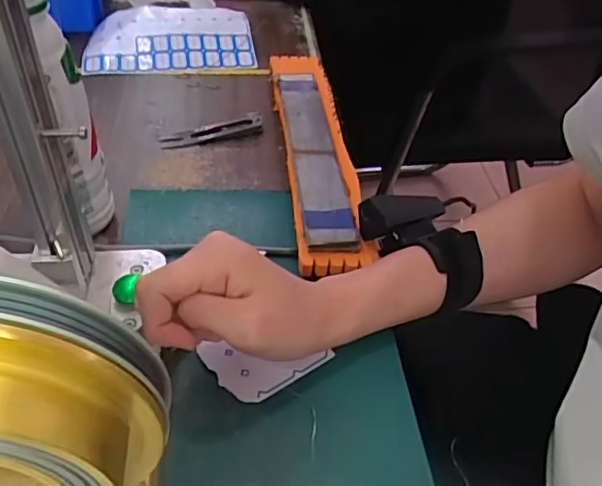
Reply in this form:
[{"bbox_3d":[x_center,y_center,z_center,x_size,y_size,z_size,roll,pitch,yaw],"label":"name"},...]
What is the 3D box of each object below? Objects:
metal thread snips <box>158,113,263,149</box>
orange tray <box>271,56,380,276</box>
[{"bbox_3d":[-0.088,-0.111,0.590,0.103,0.006,0.027,-15,47,-17],"label":"metal thread snips"},{"bbox_3d":[0.014,-0.099,0.567,0.062,0.028,0.331,-3,45,-6],"label":"orange tray"}]

